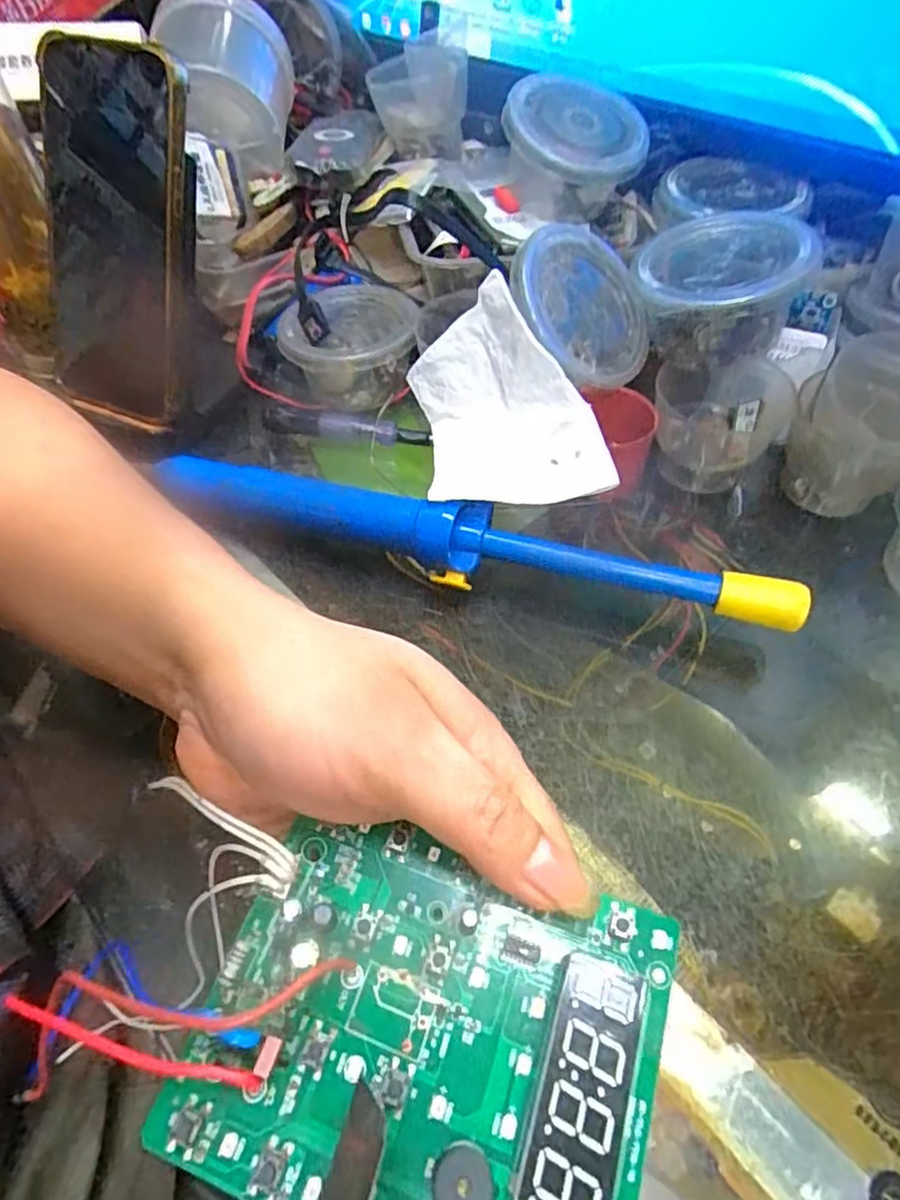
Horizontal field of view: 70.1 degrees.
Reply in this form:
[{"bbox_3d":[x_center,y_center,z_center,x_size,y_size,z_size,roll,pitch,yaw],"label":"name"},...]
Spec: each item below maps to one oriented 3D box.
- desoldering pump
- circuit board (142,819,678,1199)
[{"bbox_3d":[-0.002,-0.026,0.287,0.295,0.021,0.030,14,56,12],"label":"desoldering pump"},{"bbox_3d":[-0.004,0.107,0.157,0.111,0.017,0.087,14,56,12],"label":"circuit board"}]

